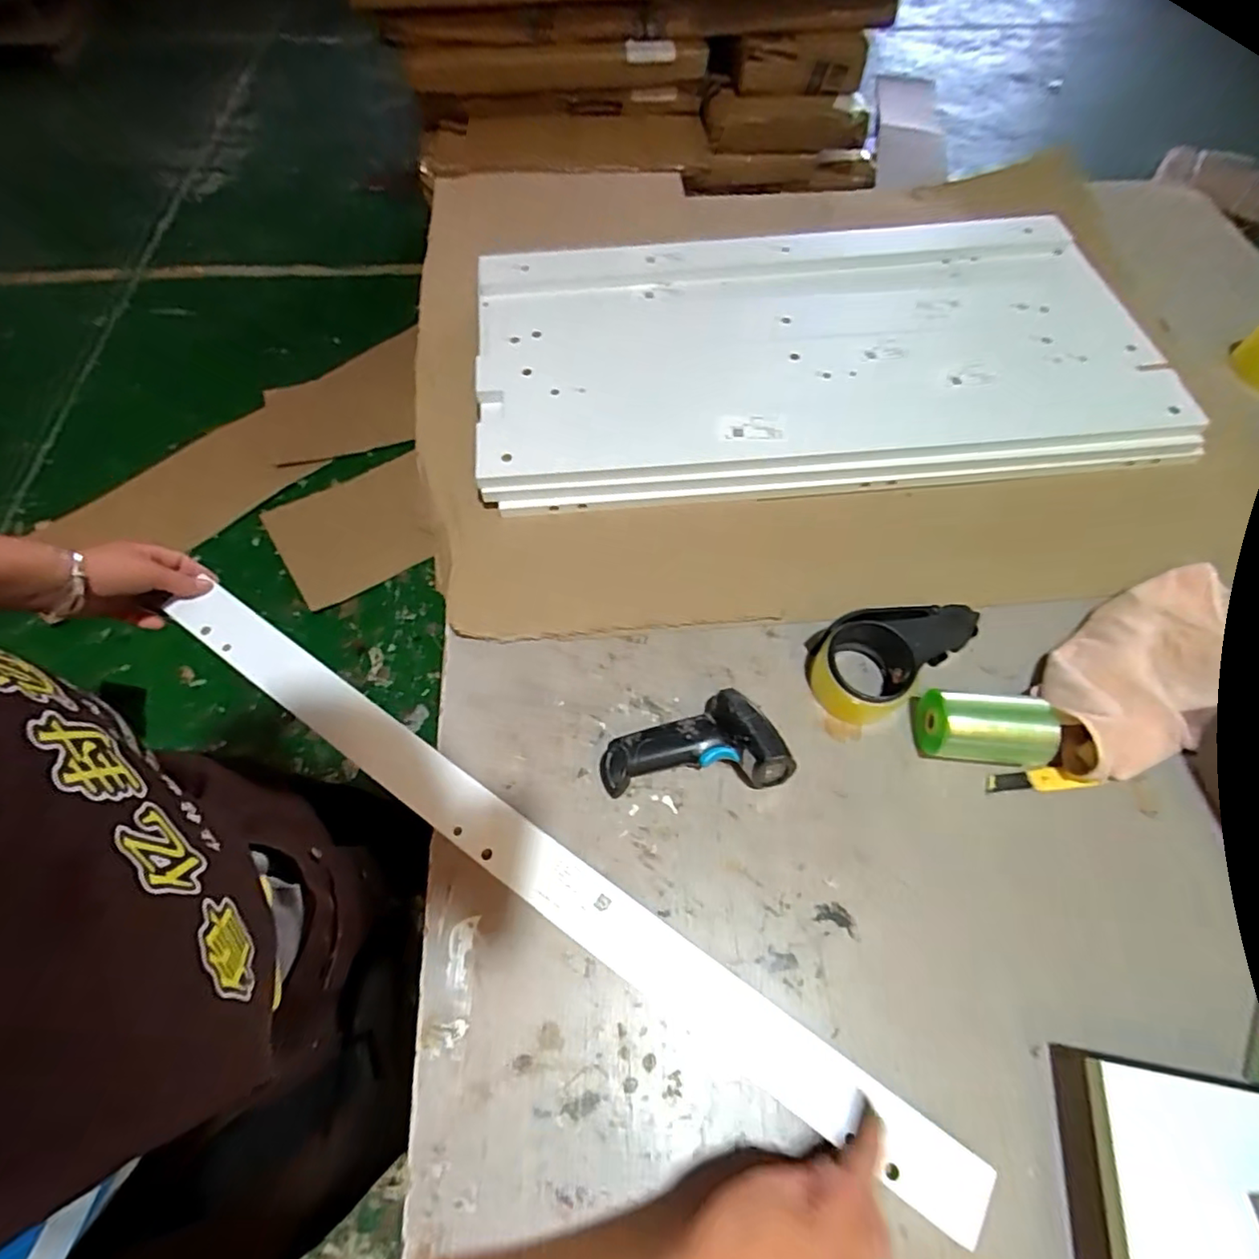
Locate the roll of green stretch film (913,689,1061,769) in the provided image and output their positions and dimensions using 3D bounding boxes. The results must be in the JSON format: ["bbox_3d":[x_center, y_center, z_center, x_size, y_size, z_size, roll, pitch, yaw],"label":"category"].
[{"bbox_3d":[0.308,0.085,0.528,0.105,0.046,0.059,7,61,3],"label":"roll of green stretch film"}]

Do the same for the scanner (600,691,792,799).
[{"bbox_3d":[0.055,0.095,0.531,0.163,0.062,0.083,-3,61,-2],"label":"scanner"}]

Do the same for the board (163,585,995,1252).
[{"bbox_3d":[-0.093,0.176,0.487,0.761,0.022,0.046,32,66,13],"label":"board"}]

